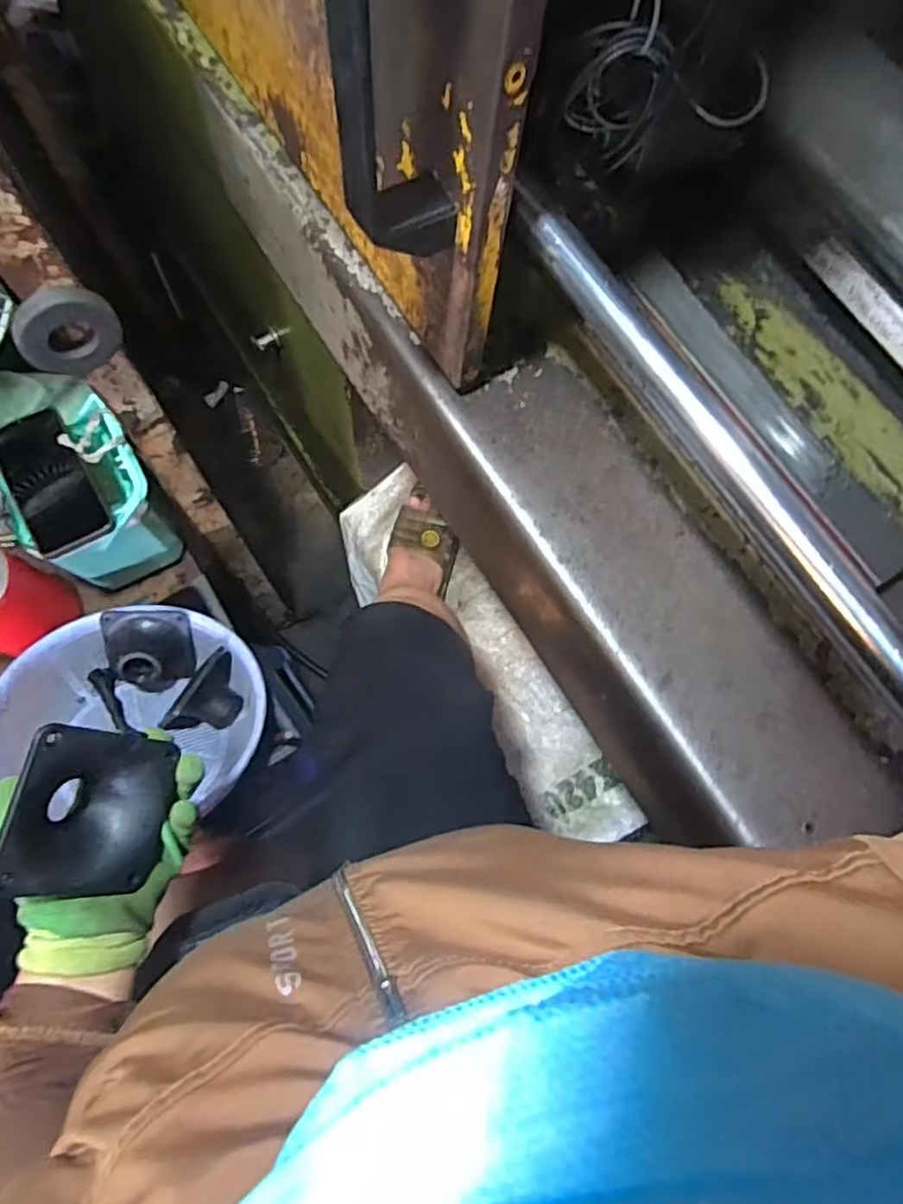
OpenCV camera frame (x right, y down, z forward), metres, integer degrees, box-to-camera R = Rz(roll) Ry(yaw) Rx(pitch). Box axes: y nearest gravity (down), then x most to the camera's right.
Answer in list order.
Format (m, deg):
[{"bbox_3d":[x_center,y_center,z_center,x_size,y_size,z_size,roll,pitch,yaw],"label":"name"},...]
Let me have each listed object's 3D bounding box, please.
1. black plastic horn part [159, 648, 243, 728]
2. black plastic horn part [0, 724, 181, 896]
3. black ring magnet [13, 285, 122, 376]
[{"bbox_3d":[-0.265,0.103,0.739,0.056,0.075,0.102,23,74,5],"label":"black plastic horn part"},{"bbox_3d":[-0.227,0.121,0.398,0.045,0.096,0.099,4,71,30],"label":"black plastic horn part"},{"bbox_3d":[-0.272,-0.192,0.478,0.067,0.068,0.013,-34,77,-11],"label":"black ring magnet"}]

